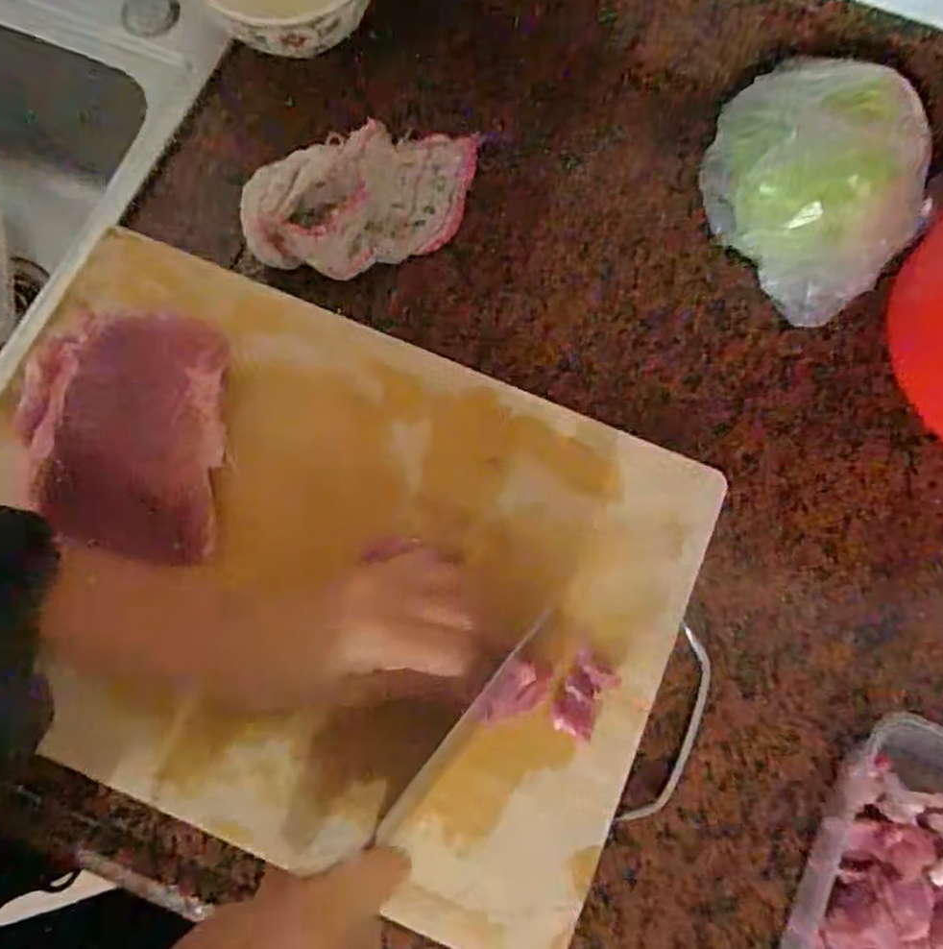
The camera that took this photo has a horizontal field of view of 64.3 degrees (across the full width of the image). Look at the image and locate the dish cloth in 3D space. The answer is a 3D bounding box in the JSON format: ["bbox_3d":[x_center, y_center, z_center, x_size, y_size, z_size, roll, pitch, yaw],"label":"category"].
[{"bbox_3d":[-0.061,-0.173,0.458,0.149,0.056,0.082,-42,79,-10],"label":"dish cloth"}]

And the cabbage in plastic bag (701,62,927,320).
[{"bbox_3d":[0.198,-0.170,0.439,0.128,0.095,0.098,41,79,10],"label":"cabbage in plastic bag"}]

